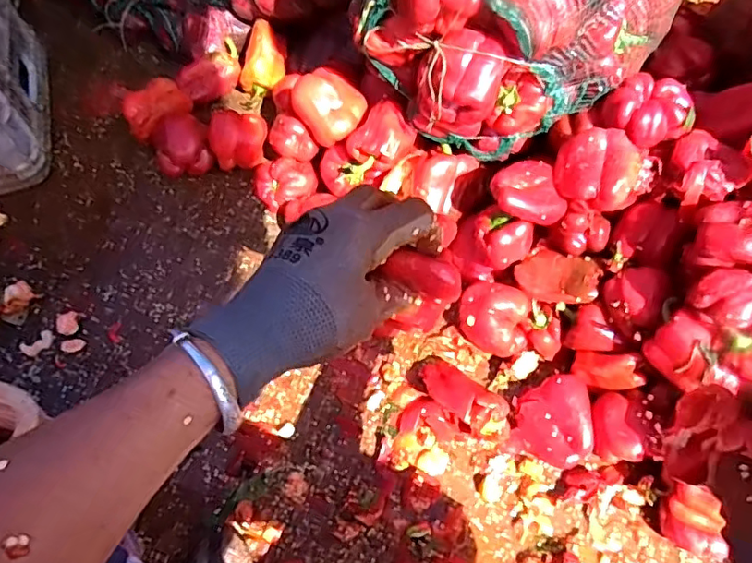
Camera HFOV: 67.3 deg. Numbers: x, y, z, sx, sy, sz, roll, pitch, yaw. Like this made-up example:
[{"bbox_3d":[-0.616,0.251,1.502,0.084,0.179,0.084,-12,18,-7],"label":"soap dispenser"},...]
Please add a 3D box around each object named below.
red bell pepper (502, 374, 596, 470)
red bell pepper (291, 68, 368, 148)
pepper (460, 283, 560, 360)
[{"bbox_3d":[0.218,0.168,0.698,0.098,0.053,0.106,16,63,8],"label":"red bell pepper"},{"bbox_3d":[-0.073,-0.255,0.819,0.099,0.062,0.086,45,85,-13],"label":"red bell pepper"},{"bbox_3d":[0.172,0.062,0.742,0.137,0.075,0.077,28,65,14],"label":"pepper"}]

